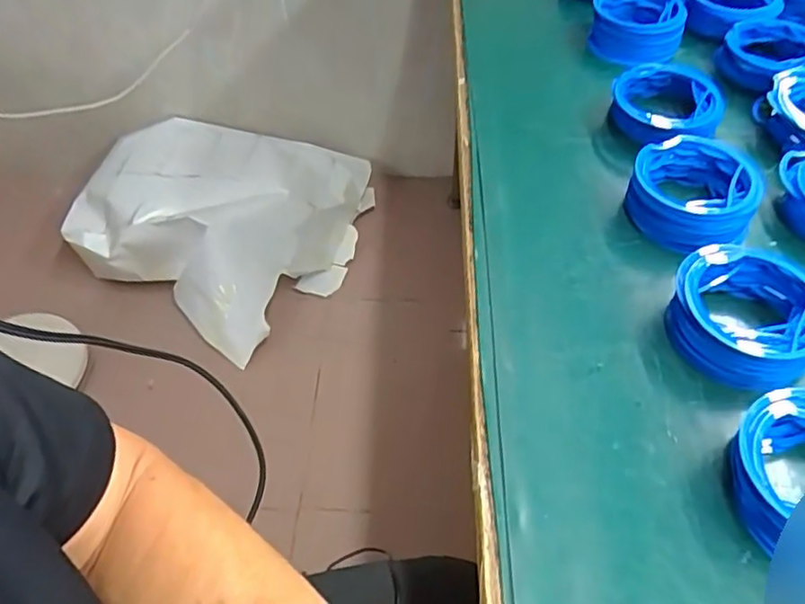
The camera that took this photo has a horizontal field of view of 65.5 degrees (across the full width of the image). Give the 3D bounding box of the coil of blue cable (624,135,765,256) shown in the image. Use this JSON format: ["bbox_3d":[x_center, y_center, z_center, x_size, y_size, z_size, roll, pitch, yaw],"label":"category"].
[{"bbox_3d":[0.242,-0.090,0.523,0.098,0.039,0.097,24,57,22],"label":"coil of blue cable"}]

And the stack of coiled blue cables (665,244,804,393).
[{"bbox_3d":[0.243,0.008,0.440,0.101,0.037,0.099,14,54,16],"label":"stack of coiled blue cables"}]

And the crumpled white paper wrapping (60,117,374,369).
[{"bbox_3d":[-0.410,-0.226,1.513,0.593,0.288,0.579,23,57,21],"label":"crumpled white paper wrapping"}]

